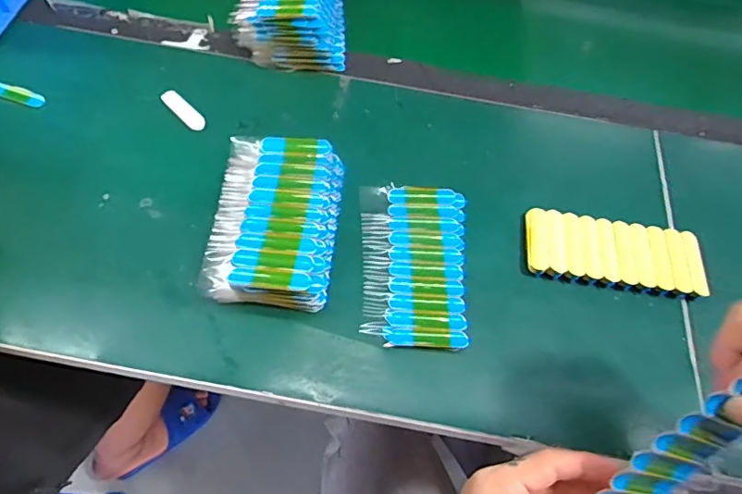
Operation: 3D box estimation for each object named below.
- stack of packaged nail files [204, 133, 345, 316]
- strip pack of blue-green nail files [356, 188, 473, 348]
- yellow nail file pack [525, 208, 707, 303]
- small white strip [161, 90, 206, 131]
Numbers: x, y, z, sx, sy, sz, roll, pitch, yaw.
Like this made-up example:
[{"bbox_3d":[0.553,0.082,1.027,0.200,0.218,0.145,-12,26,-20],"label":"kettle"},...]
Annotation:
[{"bbox_3d":[-0.078,-0.026,0.431,0.097,0.044,0.150,6,61,-1],"label":"stack of packaged nail files"},{"bbox_3d":[0.036,0.011,0.438,0.088,0.008,0.150,3,61,-2],"label":"strip pack of blue-green nail files"},{"bbox_3d":[0.215,0.004,0.448,0.153,0.015,0.065,8,61,0],"label":"yellow nail file pack"},{"bbox_3d":[-0.183,-0.134,0.504,0.018,0.004,0.060,-39,71,-22],"label":"small white strip"}]

